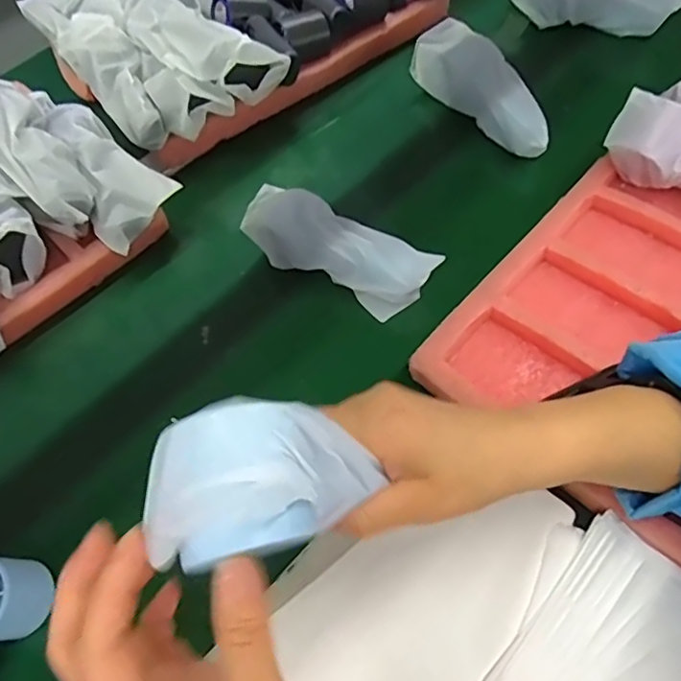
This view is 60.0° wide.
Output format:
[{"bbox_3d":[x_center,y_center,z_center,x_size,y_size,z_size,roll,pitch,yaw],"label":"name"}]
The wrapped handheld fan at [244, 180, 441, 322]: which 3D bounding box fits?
[{"bbox_3d":[-0.007,-0.086,0.553,0.188,0.051,0.063,27,65,21],"label":"wrapped handheld fan"}]

